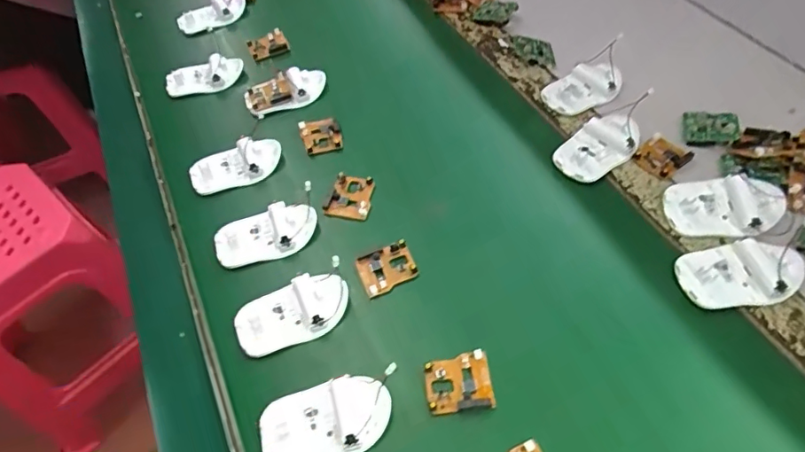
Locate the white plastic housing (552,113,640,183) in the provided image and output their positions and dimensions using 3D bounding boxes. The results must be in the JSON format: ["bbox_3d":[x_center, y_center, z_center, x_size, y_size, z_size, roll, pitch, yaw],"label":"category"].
[{"bbox_3d":[0.194,-0.081,0.530,0.091,0.018,0.056,-31,56,-18],"label":"white plastic housing"}]

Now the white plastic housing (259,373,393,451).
[{"bbox_3d":[-0.057,0.145,0.394,0.096,0.023,0.055,-13,53,-4],"label":"white plastic housing"}]

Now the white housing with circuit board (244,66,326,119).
[{"bbox_3d":[-0.141,-0.166,0.636,0.097,0.024,0.054,-18,53,-8],"label":"white housing with circuit board"}]

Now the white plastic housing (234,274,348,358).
[{"bbox_3d":[-0.095,0.072,0.451,0.096,0.025,0.053,-19,53,-9],"label":"white plastic housing"}]

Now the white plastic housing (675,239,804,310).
[{"bbox_3d":[0.279,0.037,0.434,0.099,0.012,0.057,-6,52,1],"label":"white plastic housing"}]

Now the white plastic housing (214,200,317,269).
[{"bbox_3d":[-0.132,0.008,0.509,0.098,0.026,0.051,-13,53,-4],"label":"white plastic housing"}]

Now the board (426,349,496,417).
[{"bbox_3d":[0.044,0.122,0.408,0.050,0.008,0.044,-7,52,0],"label":"board"}]

